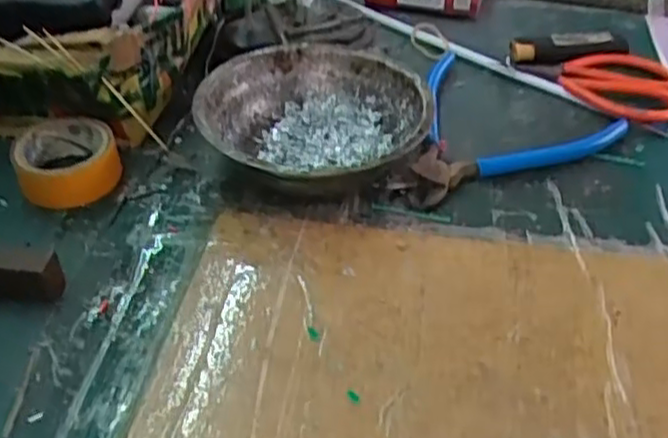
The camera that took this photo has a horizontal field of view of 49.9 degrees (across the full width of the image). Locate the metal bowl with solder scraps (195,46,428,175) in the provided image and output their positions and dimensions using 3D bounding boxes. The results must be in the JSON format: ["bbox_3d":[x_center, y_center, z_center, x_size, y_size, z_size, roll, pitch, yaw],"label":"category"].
[{"bbox_3d":[-0.012,-0.051,0.403,0.121,0.041,0.121,1,41,-1],"label":"metal bowl with solder scraps"}]

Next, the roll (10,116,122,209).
[{"bbox_3d":[-0.146,-0.034,0.395,0.052,0.025,0.061,-9,43,-12],"label":"roll"}]

